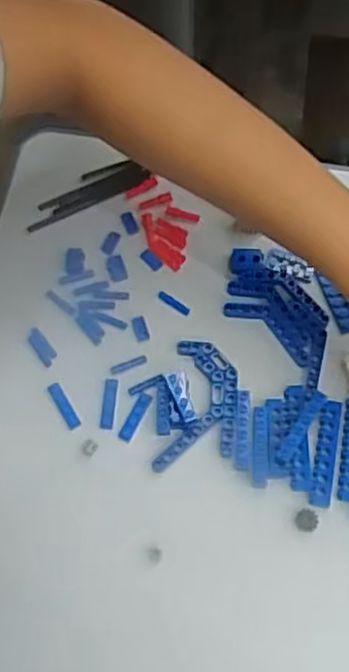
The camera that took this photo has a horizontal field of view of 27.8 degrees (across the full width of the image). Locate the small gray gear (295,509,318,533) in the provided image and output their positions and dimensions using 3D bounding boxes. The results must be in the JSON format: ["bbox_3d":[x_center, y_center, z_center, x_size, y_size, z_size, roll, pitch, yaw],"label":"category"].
[{"bbox_3d":[0.077,0.106,0.407,0.013,0.004,0.013,3,68,3],"label":"small gray gear"}]

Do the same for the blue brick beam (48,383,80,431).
[{"bbox_3d":[-0.069,0.044,0.441,0.008,0.004,0.033,-30,70,-10],"label":"blue brick beam"}]

